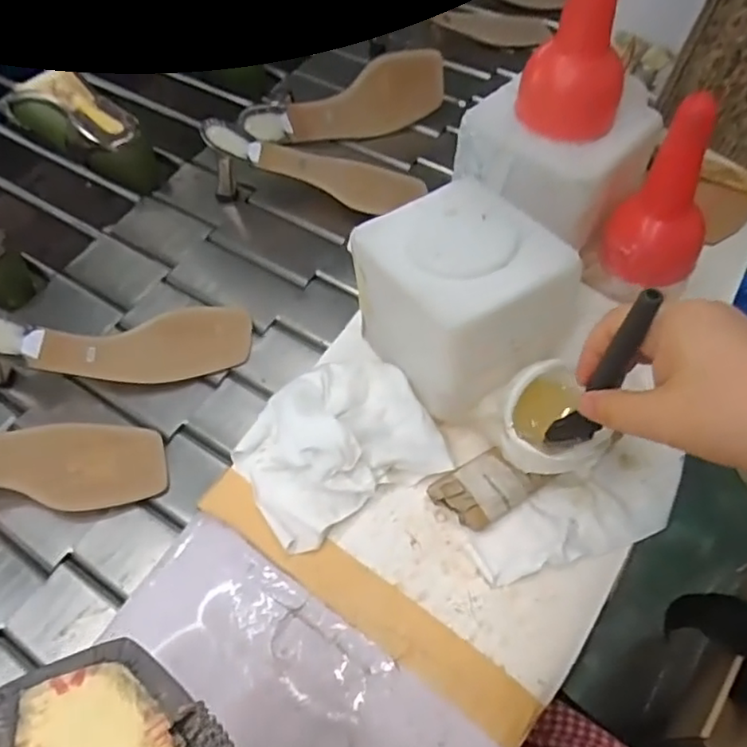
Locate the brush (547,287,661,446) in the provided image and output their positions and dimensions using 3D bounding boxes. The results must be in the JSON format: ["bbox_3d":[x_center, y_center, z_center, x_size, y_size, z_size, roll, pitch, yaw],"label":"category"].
[{"bbox_3d":[0.127,0.003,0.349,0.029,0.141,0.013,-3,56,-4],"label":"brush"}]

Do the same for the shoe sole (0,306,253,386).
[{"bbox_3d":[-0.222,-0.031,0.534,0.224,0.071,0.070,-9,59,-7],"label":"shoe sole"}]

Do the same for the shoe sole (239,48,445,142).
[{"bbox_3d":[-0.028,-0.295,0.697,0.222,0.072,0.022,-19,27,5],"label":"shoe sole"}]

